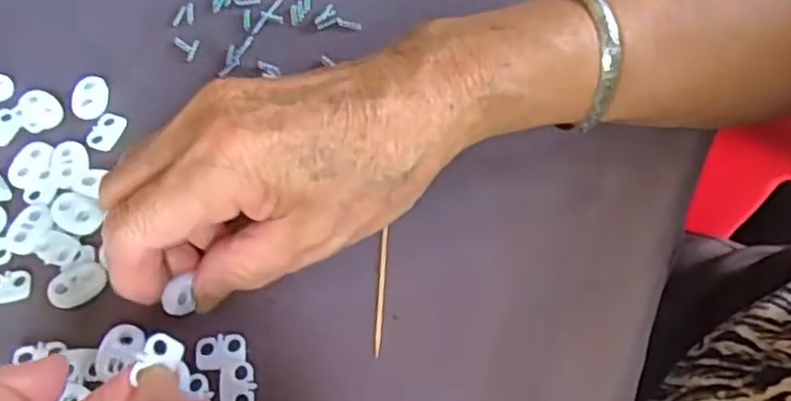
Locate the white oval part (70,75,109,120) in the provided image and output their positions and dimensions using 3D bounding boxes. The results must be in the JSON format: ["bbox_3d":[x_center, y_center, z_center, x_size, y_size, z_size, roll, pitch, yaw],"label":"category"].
[{"bbox_3d":[-0.138,-0.046,0.330,0.016,0.006,0.022,-6,60,-2],"label":"white oval part"}]

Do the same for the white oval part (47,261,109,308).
[{"bbox_3d":[-0.124,0.033,0.284,0.023,0.004,0.016,-25,62,-12],"label":"white oval part"}]

